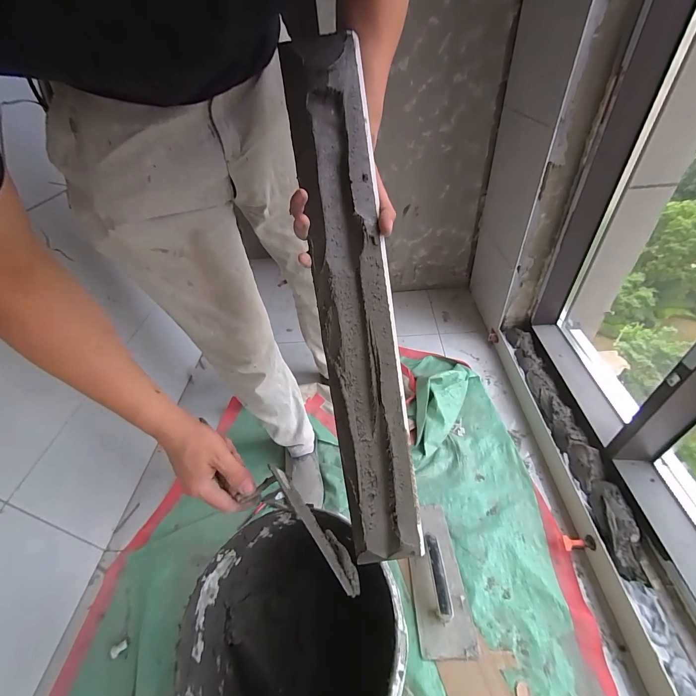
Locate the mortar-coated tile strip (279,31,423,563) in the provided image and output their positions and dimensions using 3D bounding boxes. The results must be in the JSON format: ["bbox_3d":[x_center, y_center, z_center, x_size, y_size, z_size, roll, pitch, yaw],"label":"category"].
[{"bbox_3d":[0.011,-0.042,0.444,0.099,0.692,0.019,-9,5,-3],"label":"mortar-coated tile strip"}]

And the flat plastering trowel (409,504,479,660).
[{"bbox_3d":[0.201,0.506,0.740,0.115,0.061,0.292,-5,44,1],"label":"flat plastering trowel"}]

